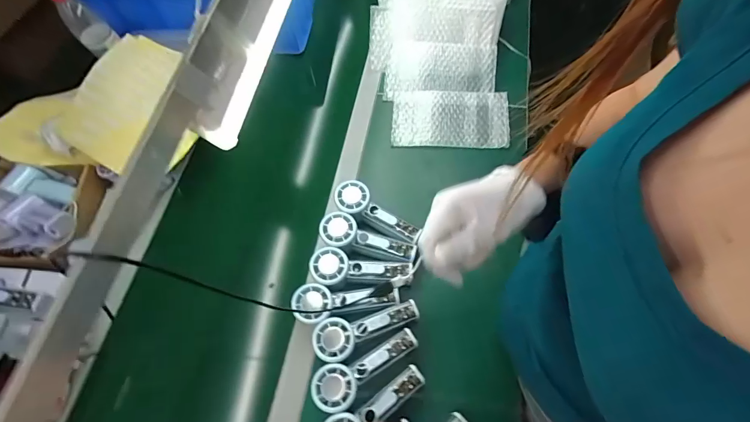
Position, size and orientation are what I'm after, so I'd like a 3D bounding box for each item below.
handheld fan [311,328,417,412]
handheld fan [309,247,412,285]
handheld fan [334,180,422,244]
[{"bbox_3d":[-0.010,0.215,0.500,0.150,0.028,0.055,-25,64,-6],"label":"handheld fan"},{"bbox_3d":[-0.022,0.091,0.562,0.147,0.028,0.054,5,65,9],"label":"handheld fan"},{"bbox_3d":[0.001,0.004,0.594,0.146,0.024,0.052,33,71,16],"label":"handheld fan"}]

